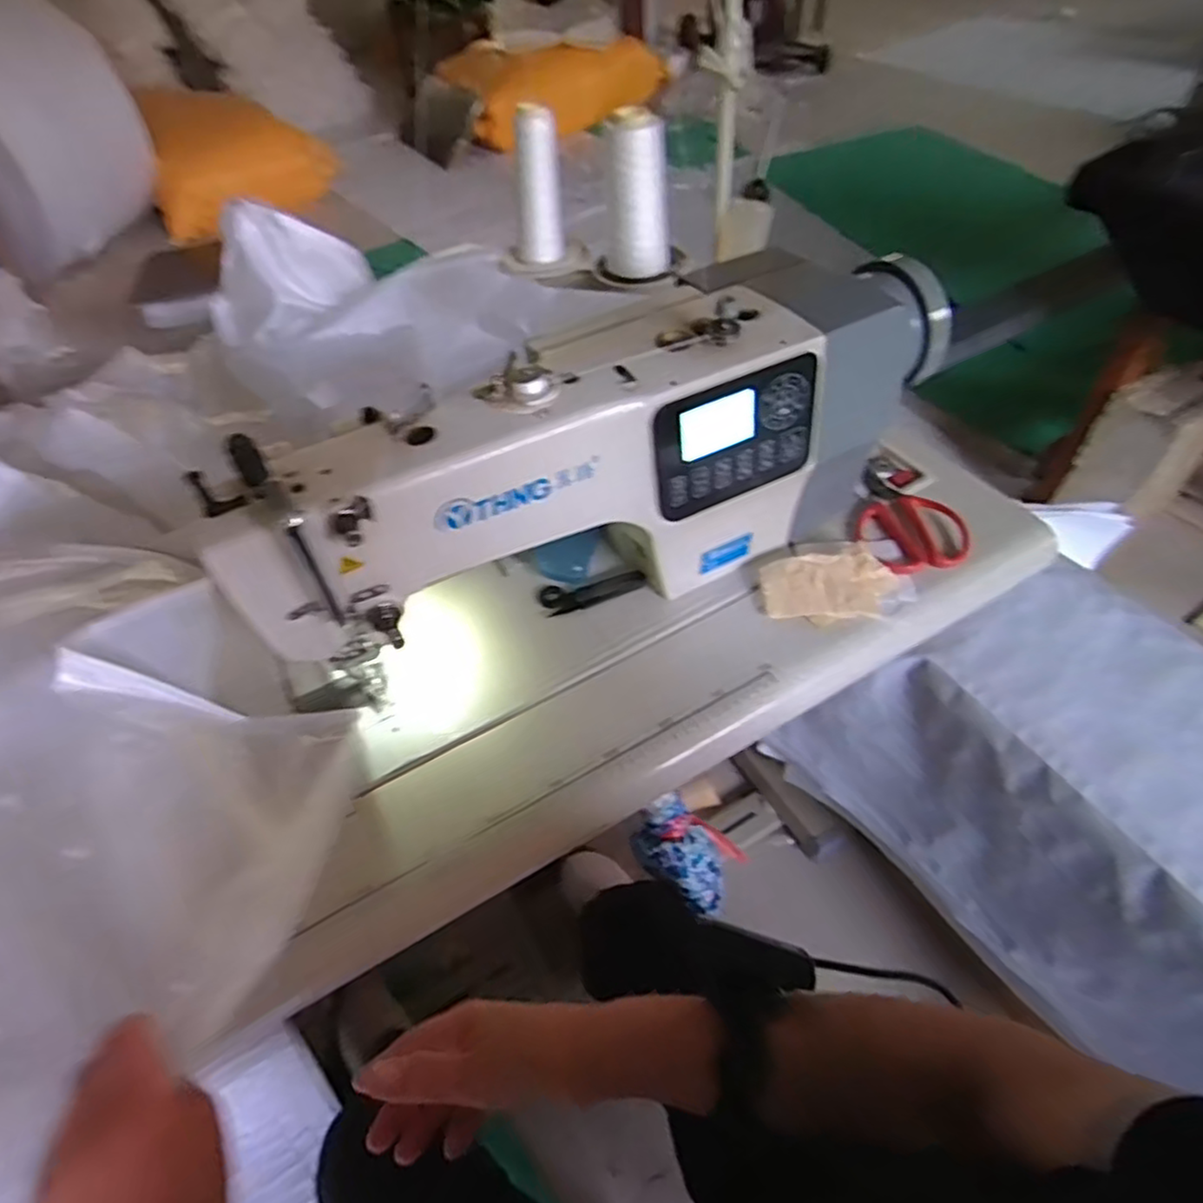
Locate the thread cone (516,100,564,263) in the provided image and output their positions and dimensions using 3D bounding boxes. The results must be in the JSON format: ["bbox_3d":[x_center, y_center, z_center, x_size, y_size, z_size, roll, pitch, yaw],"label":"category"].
[{"bbox_3d":[-0.083,-0.527,0.882,0.060,0.164,0.055,-8,50,-2],"label":"thread cone"}]

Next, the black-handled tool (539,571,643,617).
[{"bbox_3d":[-0.009,-0.013,0.679,0.101,0.008,0.038,-16,51,-9],"label":"black-handled tool"}]

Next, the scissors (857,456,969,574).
[{"bbox_3d":[0.293,-0.092,0.711,0.100,0.026,0.167,-13,51,-7],"label":"scissors"}]

